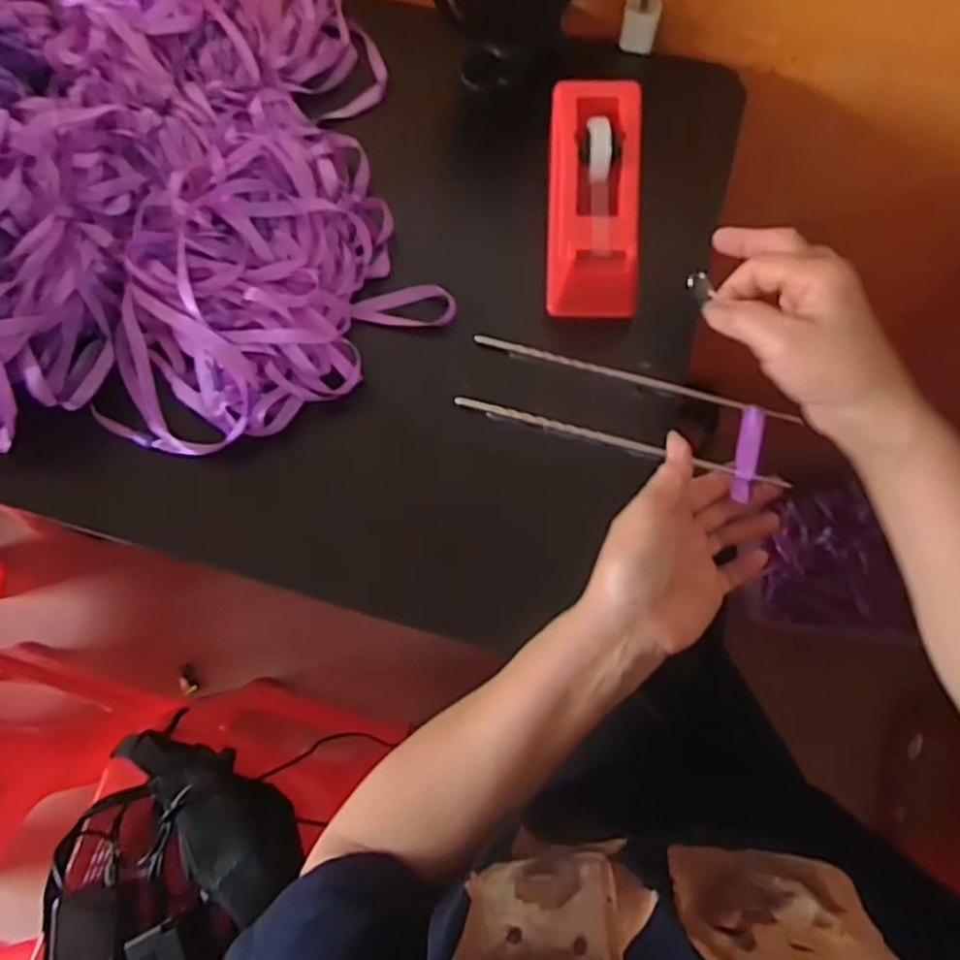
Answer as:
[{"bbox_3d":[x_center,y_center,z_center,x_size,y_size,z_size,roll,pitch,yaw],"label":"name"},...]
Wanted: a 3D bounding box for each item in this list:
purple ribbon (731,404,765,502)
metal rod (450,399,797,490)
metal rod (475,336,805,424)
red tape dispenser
[{"bbox_3d":[0.176,-0.020,0.462,0.013,0.008,0.060,11,79,6],"label":"purple ribbon"},{"bbox_3d":[0.093,-0.025,0.469,0.225,0.012,0.009,15,74,4],"label":"metal rod"},{"bbox_3d":[0.102,-0.069,0.472,0.220,0.007,0.008,17,74,7],"label":"metal rod"},{"bbox_3d":[0.077,-0.196,0.479,0.060,0.060,0.155,2,73,3],"label":"red tape dispenser"}]

